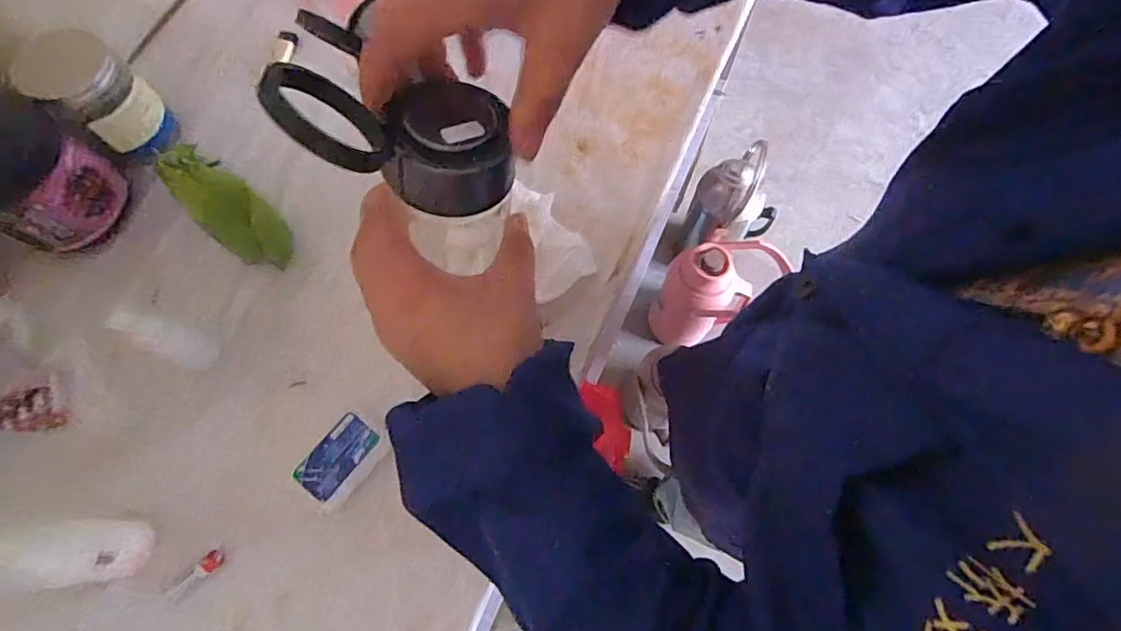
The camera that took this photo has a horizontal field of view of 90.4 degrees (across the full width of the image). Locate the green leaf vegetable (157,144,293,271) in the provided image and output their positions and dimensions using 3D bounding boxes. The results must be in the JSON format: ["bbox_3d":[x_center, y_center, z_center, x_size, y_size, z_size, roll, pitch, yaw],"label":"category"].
[{"bbox_3d":[-0.300,-0.096,0.507,0.052,0.031,0.127,-48,117,-13],"label":"green leaf vegetable"}]

